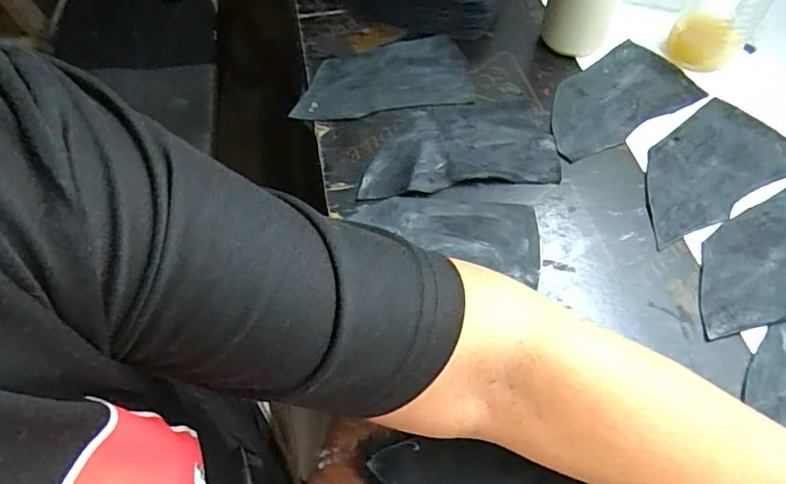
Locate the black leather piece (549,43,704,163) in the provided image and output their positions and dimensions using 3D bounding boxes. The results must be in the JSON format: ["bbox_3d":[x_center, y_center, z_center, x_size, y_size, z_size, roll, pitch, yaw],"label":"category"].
[{"bbox_3d":[0.205,-0.134,0.507,0.154,0.007,0.086,-29,68,-13],"label":"black leather piece"}]

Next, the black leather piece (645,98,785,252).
[{"bbox_3d":[0.270,-0.065,0.464,0.163,0.005,0.088,-30,63,-13],"label":"black leather piece"}]

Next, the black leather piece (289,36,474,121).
[{"bbox_3d":[-0.011,-0.162,0.534,0.166,0.009,0.091,-7,59,-3],"label":"black leather piece"}]

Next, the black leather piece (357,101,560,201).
[{"bbox_3d":[0.057,-0.088,0.477,0.167,0.006,0.098,-5,60,0],"label":"black leather piece"}]

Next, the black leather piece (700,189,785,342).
[{"bbox_3d":[0.295,0.010,0.414,0.159,0.006,0.087,-18,61,-7],"label":"black leather piece"}]

